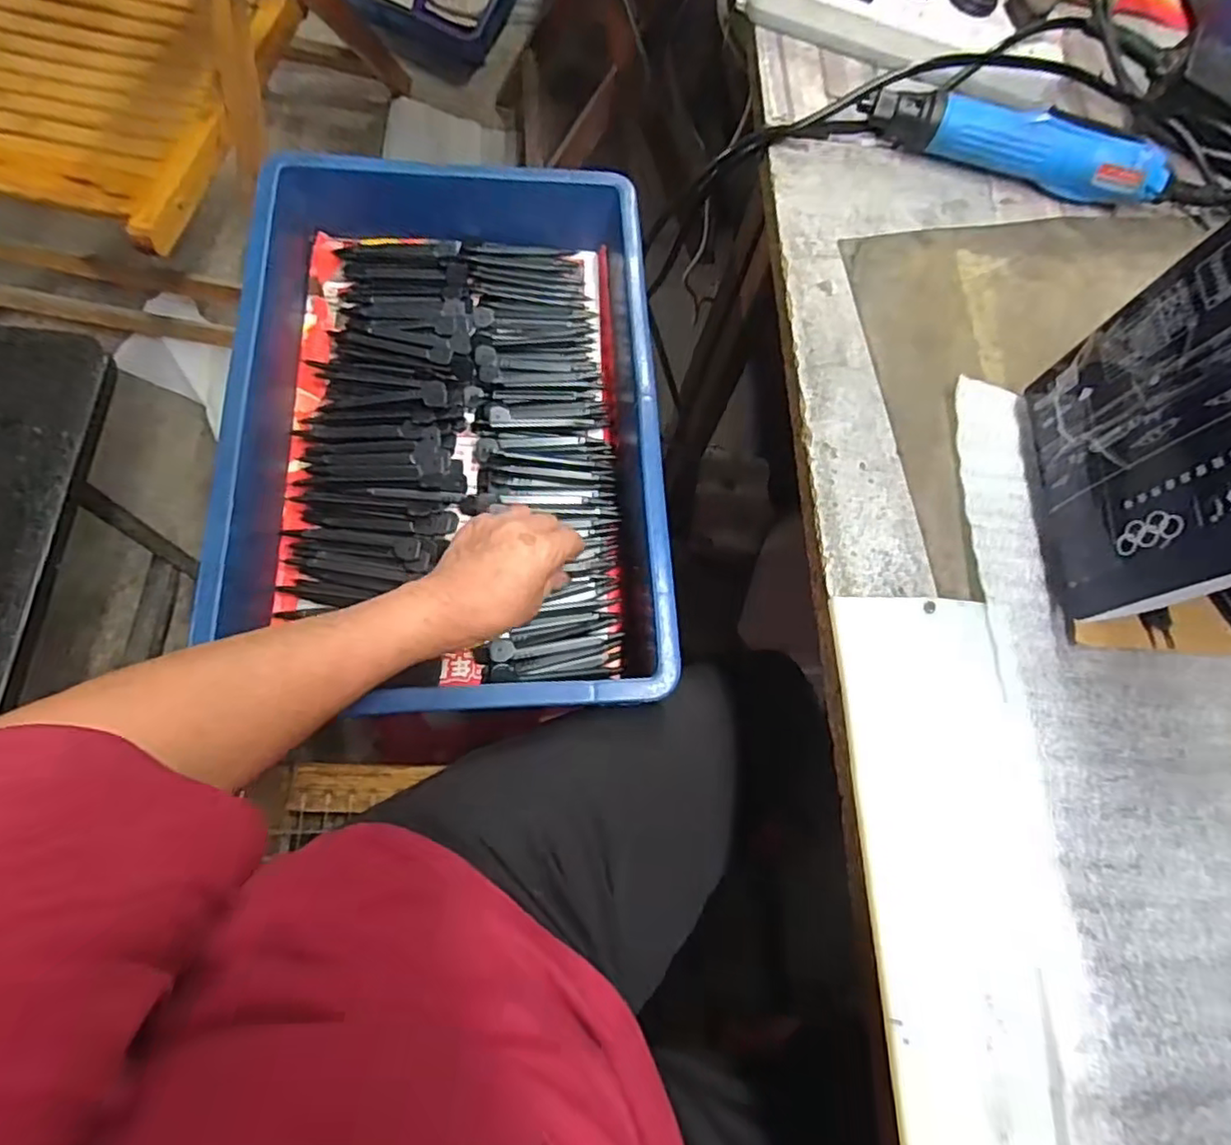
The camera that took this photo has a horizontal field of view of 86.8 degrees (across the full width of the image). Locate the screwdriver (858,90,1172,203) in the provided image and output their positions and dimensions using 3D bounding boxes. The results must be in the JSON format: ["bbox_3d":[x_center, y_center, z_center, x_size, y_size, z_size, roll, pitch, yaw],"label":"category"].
[{"bbox_3d":[0.269,-0.287,0.436,0.201,0.038,0.032,14,71,-3],"label":"screwdriver"}]

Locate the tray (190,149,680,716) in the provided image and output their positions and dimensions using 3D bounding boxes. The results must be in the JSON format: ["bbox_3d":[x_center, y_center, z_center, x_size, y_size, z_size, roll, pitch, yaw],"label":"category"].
[{"bbox_3d":[-0.117,-0.126,0.488,0.284,0.095,0.424,-3,70,-2],"label":"tray"}]

